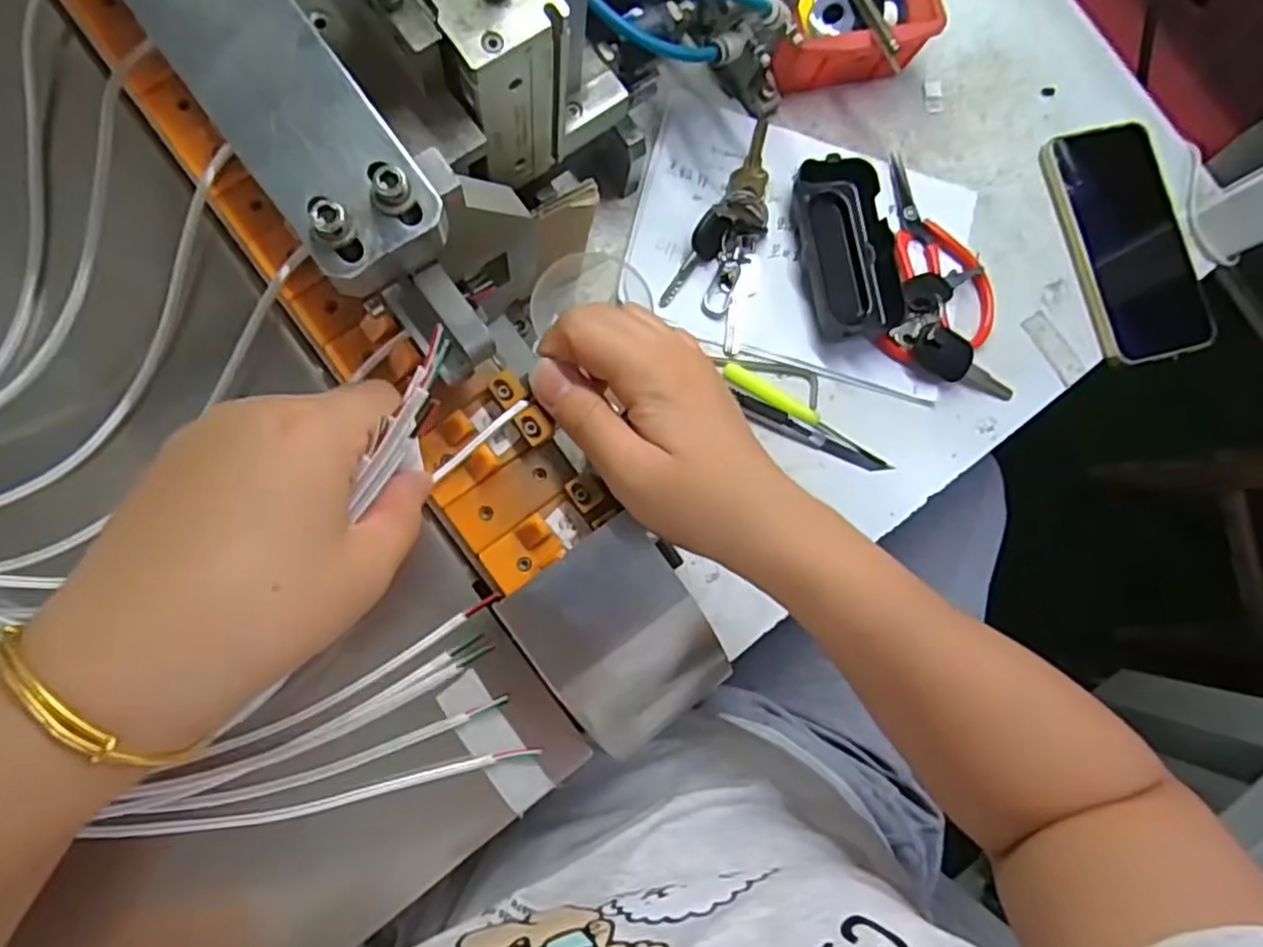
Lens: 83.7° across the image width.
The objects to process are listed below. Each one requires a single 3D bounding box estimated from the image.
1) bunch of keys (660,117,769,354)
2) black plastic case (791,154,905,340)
[{"bbox_3d":[0.068,-0.152,0.429,0.051,0.021,0.142,24,81,-4],"label":"bunch of keys"},{"bbox_3d":[0.132,-0.138,0.436,0.050,0.026,0.106,-11,85,-8],"label":"black plastic case"}]

